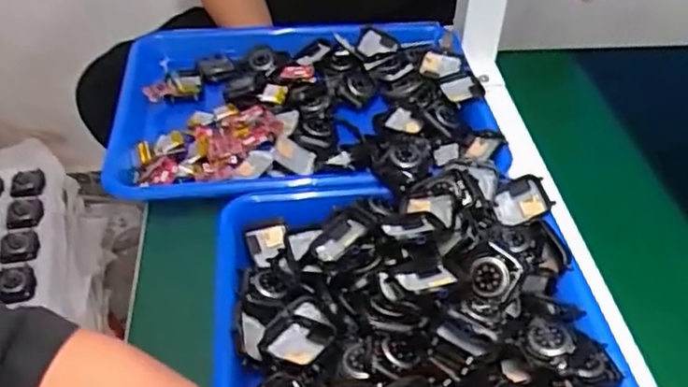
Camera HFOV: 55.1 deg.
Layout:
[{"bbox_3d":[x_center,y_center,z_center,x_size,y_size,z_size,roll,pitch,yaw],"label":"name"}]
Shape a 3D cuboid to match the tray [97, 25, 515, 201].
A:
[{"bbox_3d":[-0.040,-0.087,0.629,0.348,0.038,0.273,-3,43,-3],"label":"tray"}]

